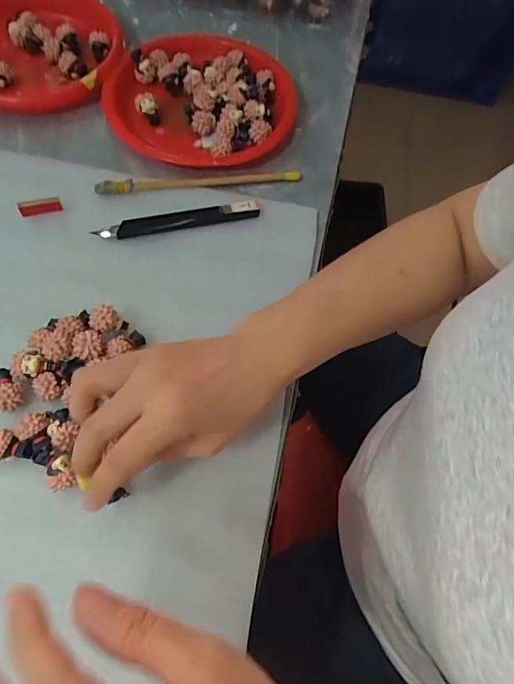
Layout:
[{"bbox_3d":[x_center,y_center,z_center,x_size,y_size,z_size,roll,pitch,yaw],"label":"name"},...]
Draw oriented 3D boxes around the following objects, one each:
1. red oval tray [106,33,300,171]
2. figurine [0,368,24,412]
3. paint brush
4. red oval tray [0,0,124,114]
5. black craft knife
[{"bbox_3d":[-0.054,-0.240,0.448,0.175,0.023,0.169,7,64,0],"label":"red oval tray"},{"bbox_3d":[-0.171,0.032,0.318,0.019,0.015,0.029,-13,66,-9],"label":"figurine"},{"bbox_3d":[-0.049,-0.144,0.415,0.182,0.015,0.011,-8,65,-7],"label":"paint brush"},{"bbox_3d":[-0.223,-0.298,0.460,0.166,0.029,0.149,-9,65,-8],"label":"red oval tray"},{"bbox_3d":[-0.065,-0.104,0.392,0.135,0.007,0.017,-12,66,-9],"label":"black craft knife"}]

